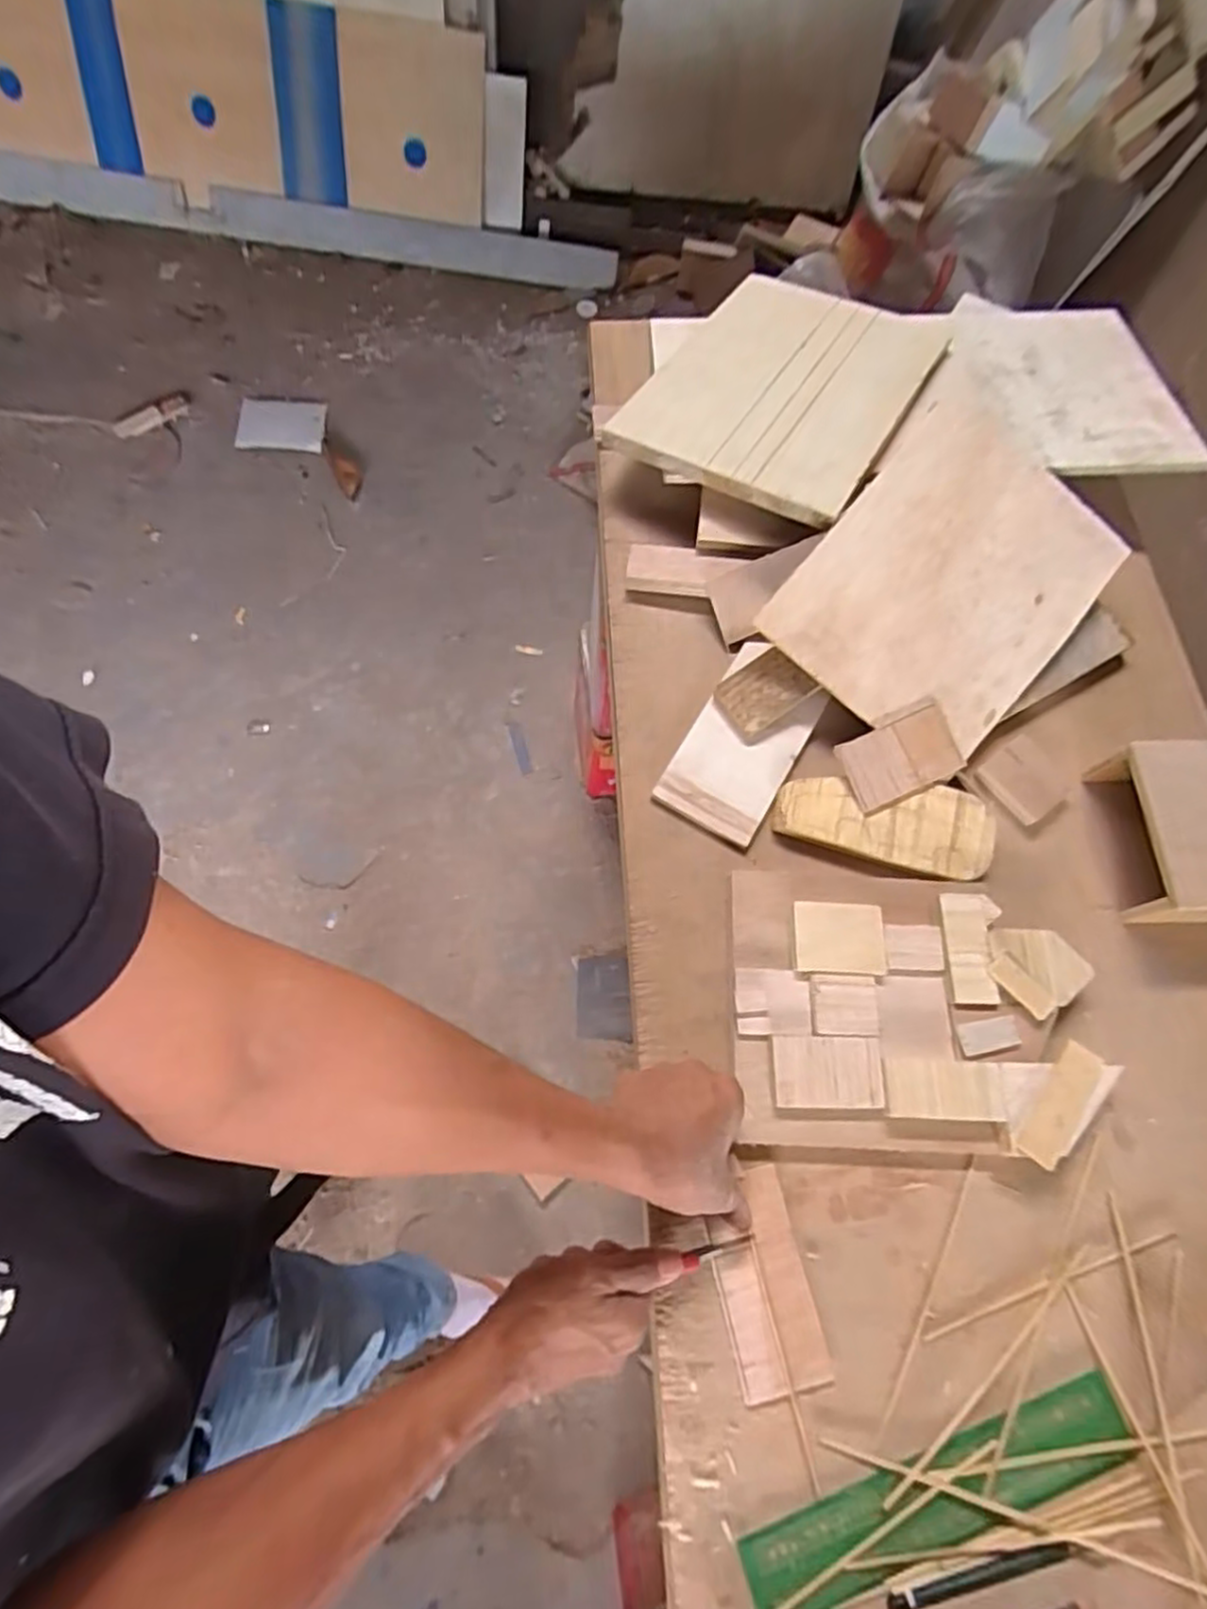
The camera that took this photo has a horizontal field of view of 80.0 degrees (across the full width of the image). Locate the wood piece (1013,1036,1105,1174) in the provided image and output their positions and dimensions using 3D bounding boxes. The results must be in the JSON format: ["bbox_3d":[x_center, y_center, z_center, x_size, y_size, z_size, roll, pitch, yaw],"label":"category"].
[{"bbox_3d":[0.312,0.205,0.493,0.030,0.005,0.085,30,74,19],"label":"wood piece"}]

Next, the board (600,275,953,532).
[{"bbox_3d":[0.179,-0.411,0.699,0.236,0.022,0.323,29,66,17],"label":"board"}]

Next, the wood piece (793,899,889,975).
[{"bbox_3d":[0.174,0.100,0.537,0.067,0.016,0.052,3,69,-3],"label":"wood piece"}]

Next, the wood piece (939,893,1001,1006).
[{"bbox_3d":[0.269,0.106,0.530,0.032,0.004,0.080,-1,74,1],"label":"wood piece"}]

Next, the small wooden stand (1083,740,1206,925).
[{"bbox_3d":[0.453,0.023,0.563,0.093,0.071,0.131,-2,69,-5],"label":"small wooden stand"}]

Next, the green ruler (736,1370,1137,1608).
[{"bbox_3d":[0.206,0.423,0.438,0.250,0.007,0.047,-18,70,-8],"label":"green ruler"}]

